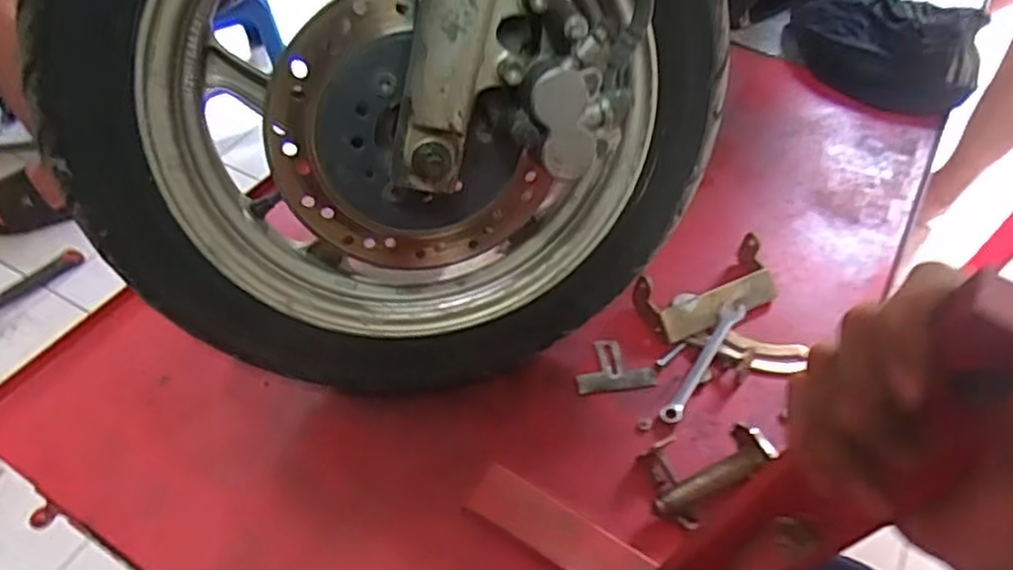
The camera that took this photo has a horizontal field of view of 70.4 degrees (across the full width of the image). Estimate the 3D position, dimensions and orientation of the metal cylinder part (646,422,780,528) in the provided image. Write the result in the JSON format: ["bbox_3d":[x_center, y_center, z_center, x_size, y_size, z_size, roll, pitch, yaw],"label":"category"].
[{"bbox_3d":[0.147,0.136,0.546,0.094,0.055,0.067,-16,54,-16],"label":"metal cylinder part"}]

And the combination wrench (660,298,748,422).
[{"bbox_3d":[0.173,0.064,0.625,0.018,0.022,0.140,30,55,19],"label":"combination wrench"}]

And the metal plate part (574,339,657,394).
[{"bbox_3d":[0.093,0.068,0.628,0.070,0.004,0.050,-5,52,-8],"label":"metal plate part"}]

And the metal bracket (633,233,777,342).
[{"bbox_3d":[0.190,0.010,0.662,0.134,0.036,0.068,-20,56,-19],"label":"metal bracket"}]

